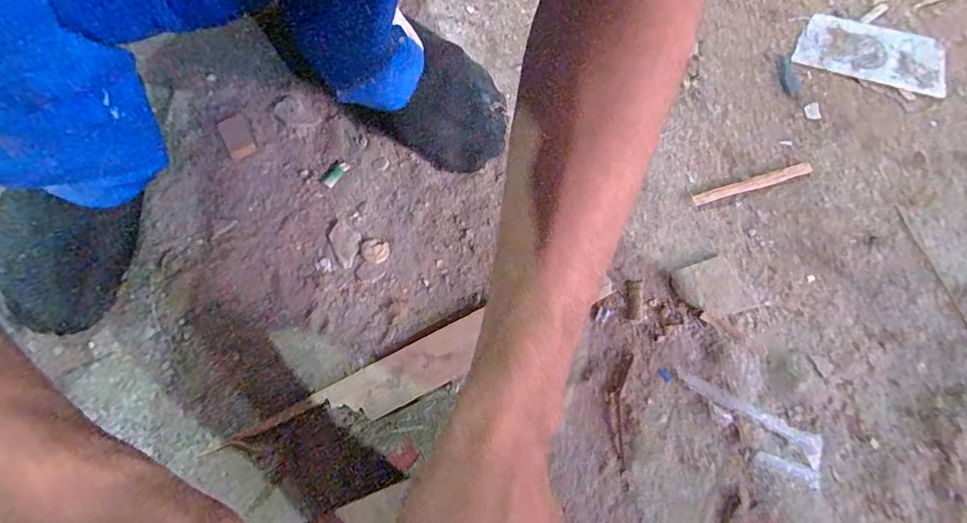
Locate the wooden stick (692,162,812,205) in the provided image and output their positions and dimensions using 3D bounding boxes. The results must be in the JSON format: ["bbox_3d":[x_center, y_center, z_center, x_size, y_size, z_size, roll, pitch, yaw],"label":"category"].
[{"bbox_3d":[0.234,-0.068,0.428,0.117,0.007,0.011,-18,71,-9],"label":"wooden stick"}]

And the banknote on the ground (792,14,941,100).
[{"bbox_3d":[0.376,-0.204,0.484,0.134,0.007,0.071,17,69,5],"label":"banknote on the ground"}]

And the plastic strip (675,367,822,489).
[{"bbox_3d":[0.191,0.120,0.361,0.113,0.004,0.038,25,70,7],"label":"plastic strip"}]

